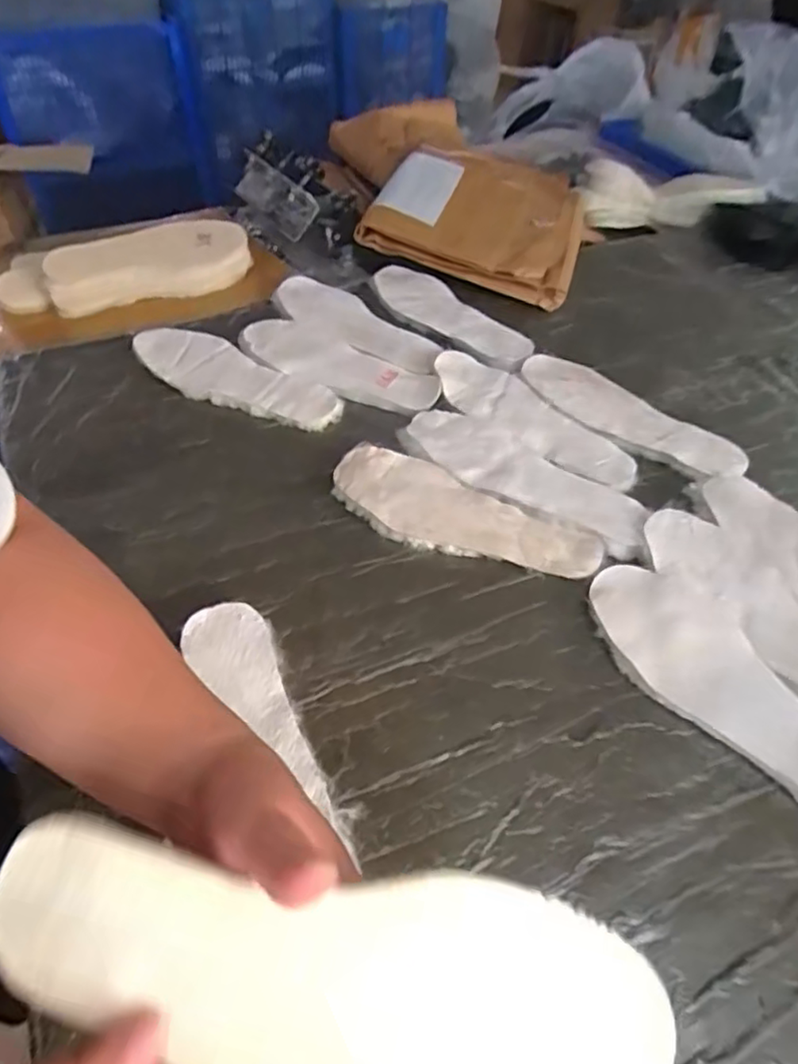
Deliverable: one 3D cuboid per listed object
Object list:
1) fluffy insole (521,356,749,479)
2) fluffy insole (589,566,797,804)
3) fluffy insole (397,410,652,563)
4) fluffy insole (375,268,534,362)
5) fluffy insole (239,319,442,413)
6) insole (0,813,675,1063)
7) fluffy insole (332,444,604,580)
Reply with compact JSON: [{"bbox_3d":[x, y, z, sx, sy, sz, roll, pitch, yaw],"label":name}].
[{"bbox_3d":[0.246,-0.128,0.688,0.254,0.007,0.082,36,56,27],"label":"fluffy insole"},{"bbox_3d":[0.253,0.119,0.473,0.103,0.023,0.254,-27,54,-24],"label":"fluffy insole"},{"bbox_3d":[0.120,-0.054,0.622,0.261,0.010,0.089,33,54,25],"label":"fluffy insole"},{"bbox_3d":[0.061,-0.284,0.813,0.082,0.010,0.256,-33,57,-28],"label":"fluffy insole"},{"bbox_3d":[-0.075,-0.195,0.733,0.254,0.010,0.087,28,52,21],"label":"fluffy insole"},{"bbox_3d":[-0.027,0.166,0.223,0.244,0.021,0.088,9,67,1],"label":"insole"},{"bbox_3d":[0.053,-0.011,0.583,0.251,0.021,0.087,25,52,19],"label":"fluffy insole"}]

